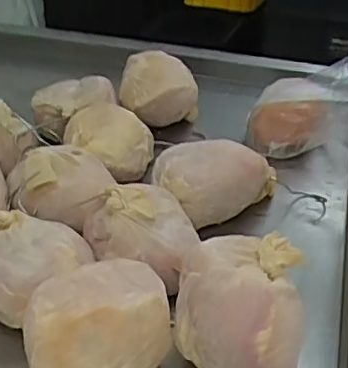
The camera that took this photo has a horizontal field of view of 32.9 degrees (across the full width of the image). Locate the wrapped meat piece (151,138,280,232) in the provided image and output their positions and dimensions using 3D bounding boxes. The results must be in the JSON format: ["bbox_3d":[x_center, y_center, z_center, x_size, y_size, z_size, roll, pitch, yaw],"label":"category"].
[{"bbox_3d":[0.058,-0.005,0.760,0.162,0.086,0.099,-6,31,-13],"label":"wrapped meat piece"}]

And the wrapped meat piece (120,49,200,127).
[{"bbox_3d":[-0.031,-0.156,0.969,0.119,0.097,0.109,-14,34,-26],"label":"wrapped meat piece"}]

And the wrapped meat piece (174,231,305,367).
[{"bbox_3d":[0.060,0.123,0.540,0.113,0.118,0.116,2,30,0],"label":"wrapped meat piece"}]

